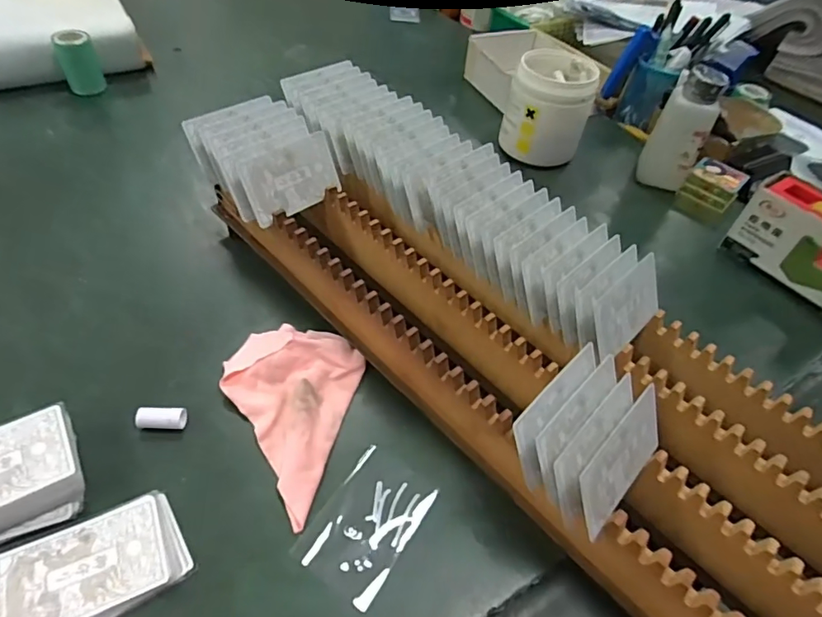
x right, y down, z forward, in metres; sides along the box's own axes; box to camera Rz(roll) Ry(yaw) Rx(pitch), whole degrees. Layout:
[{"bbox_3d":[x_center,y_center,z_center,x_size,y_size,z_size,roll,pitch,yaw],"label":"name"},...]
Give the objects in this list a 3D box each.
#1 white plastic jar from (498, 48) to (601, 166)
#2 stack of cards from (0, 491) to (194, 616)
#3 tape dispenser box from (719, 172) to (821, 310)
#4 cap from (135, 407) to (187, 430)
[{"bbox_3d":[0.160,-0.228,0.606,0.093,0.112,0.095,3,50,-3],"label":"white plastic jar"},{"bbox_3d":[-0.182,0.149,0.293,0.094,0.009,0.062,-23,56,-23],"label":"stack of cards"},{"bbox_3d":[0.383,-0.058,0.487,0.057,0.081,0.138,-29,58,-26],"label":"tape dispenser box"},{"bbox_3d":[-0.173,0.078,0.356,0.032,0.014,0.013,0,50,-6],"label":"cap"}]

